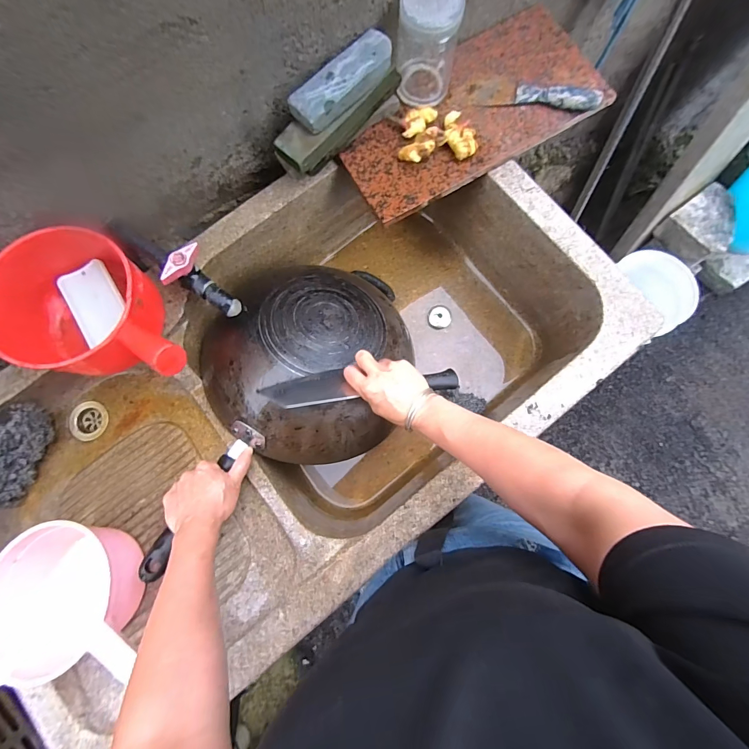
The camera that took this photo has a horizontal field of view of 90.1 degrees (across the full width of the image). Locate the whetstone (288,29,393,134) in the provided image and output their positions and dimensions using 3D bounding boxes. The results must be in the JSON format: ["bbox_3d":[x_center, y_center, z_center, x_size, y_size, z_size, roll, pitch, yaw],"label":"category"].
[{"bbox_3d":[-0.046,-0.393,0.500,0.059,0.029,0.157,44,83,8],"label":"whetstone"}]

